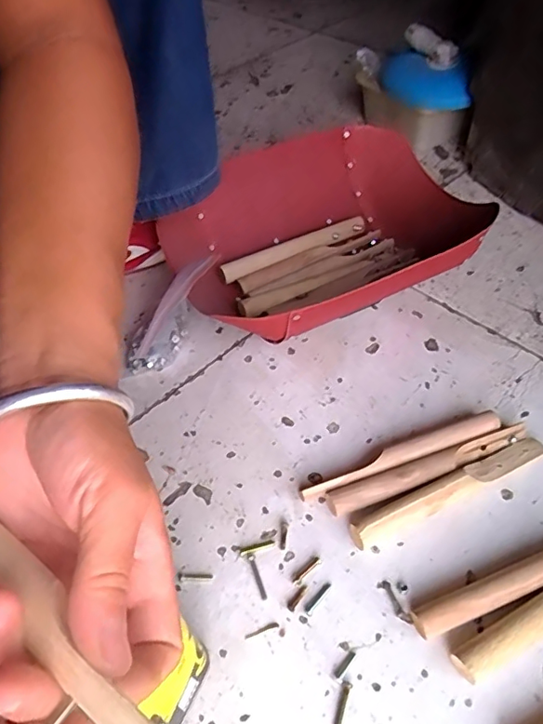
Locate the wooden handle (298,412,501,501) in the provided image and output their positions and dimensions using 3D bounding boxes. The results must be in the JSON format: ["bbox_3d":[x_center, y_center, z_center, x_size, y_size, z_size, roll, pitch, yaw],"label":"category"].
[{"bbox_3d":[0.106,0.077,0.433,0.176,0.020,0.018,-17,51,-11],"label":"wooden handle"}]

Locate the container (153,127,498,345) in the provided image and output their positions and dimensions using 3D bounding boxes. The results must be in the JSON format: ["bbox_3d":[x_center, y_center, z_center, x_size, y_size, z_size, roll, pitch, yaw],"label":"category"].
[{"bbox_3d":[0.053,-0.128,0.555,0.295,0.100,0.259,-26,53,-18],"label":"container"}]

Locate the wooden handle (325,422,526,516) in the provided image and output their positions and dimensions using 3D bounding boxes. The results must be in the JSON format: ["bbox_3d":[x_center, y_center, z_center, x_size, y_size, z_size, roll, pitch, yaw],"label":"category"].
[{"bbox_3d":[0.128,0.086,0.422,0.176,0.022,0.019,-17,51,-11],"label":"wooden handle"}]

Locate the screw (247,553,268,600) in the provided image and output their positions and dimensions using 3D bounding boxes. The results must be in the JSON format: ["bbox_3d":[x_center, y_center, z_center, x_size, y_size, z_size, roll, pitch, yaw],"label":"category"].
[{"bbox_3d":[-0.010,0.154,0.381,0.005,0.004,0.032,-16,51,-10],"label":"screw"}]

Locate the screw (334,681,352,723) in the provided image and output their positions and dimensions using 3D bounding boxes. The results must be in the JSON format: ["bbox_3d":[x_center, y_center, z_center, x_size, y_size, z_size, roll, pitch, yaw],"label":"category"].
[{"bbox_3d":[0.044,0.214,0.331,0.006,0.004,0.027,13,52,14],"label":"screw"}]

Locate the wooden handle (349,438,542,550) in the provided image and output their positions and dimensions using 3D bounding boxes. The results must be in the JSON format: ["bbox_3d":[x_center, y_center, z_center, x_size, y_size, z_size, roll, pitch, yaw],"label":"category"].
[{"bbox_3d":[0.139,0.098,0.409,0.173,0.019,0.019,-22,52,-15],"label":"wooden handle"}]

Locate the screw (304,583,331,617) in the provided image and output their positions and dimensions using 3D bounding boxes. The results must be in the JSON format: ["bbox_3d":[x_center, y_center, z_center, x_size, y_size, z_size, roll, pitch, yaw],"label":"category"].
[{"bbox_3d":[0.033,0.164,0.368,0.006,0.004,0.027,31,58,26],"label":"screw"}]

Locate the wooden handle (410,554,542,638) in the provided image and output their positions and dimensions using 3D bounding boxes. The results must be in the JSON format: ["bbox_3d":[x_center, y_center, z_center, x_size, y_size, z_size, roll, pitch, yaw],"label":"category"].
[{"bbox_3d":[0.179,0.147,0.367,0.178,0.023,0.019,-18,51,-12],"label":"wooden handle"}]

